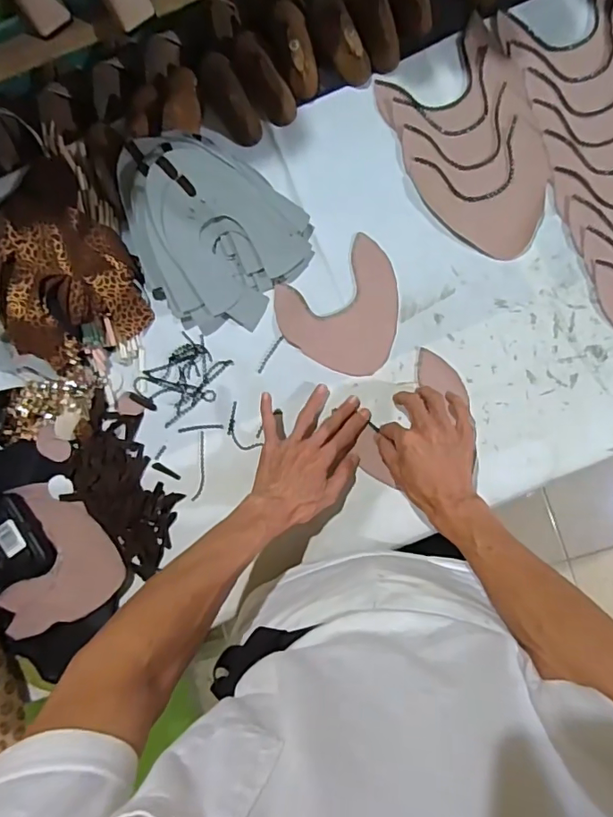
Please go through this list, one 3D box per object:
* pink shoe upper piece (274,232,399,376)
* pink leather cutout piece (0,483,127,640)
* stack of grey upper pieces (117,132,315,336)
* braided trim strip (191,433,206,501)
[{"bbox_3d":[0.052,-0.120,0.659,0.157,0.009,0.154,-32,84,2],"label":"pink shoe upper piece"},{"bbox_3d":[-0.329,0.183,0.658,0.170,0.034,0.178,-1,86,8],"label":"pink leather cutout piece"},{"bbox_3d":[-0.135,-0.225,0.655,0.248,0.085,0.206,36,91,9],"label":"stack of grey upper pieces"},{"bbox_3d":[-0.138,0.076,0.670,0.012,0.006,0.087,6,87,8],"label":"braided trim strip"}]

